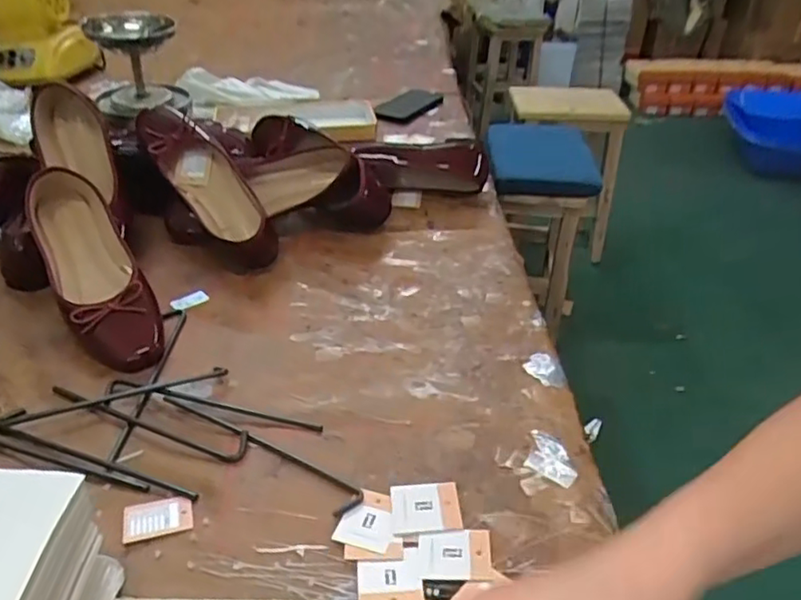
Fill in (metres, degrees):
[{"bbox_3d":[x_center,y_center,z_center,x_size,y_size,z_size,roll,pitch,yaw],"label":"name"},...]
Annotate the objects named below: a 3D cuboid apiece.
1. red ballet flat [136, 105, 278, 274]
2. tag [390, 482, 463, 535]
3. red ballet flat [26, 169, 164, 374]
[{"bbox_3d":[-0.241,-0.144,0.802,0.078,0.066,0.249,-31,79,-37],"label":"red ballet flat"},{"bbox_3d":[0.019,0.158,0.483,0.052,0.004,0.046,-1,36,-4],"label":"tag"},{"bbox_3d":[-0.328,-0.035,0.671,0.085,0.061,0.253,-23,65,-29],"label":"red ballet flat"}]

